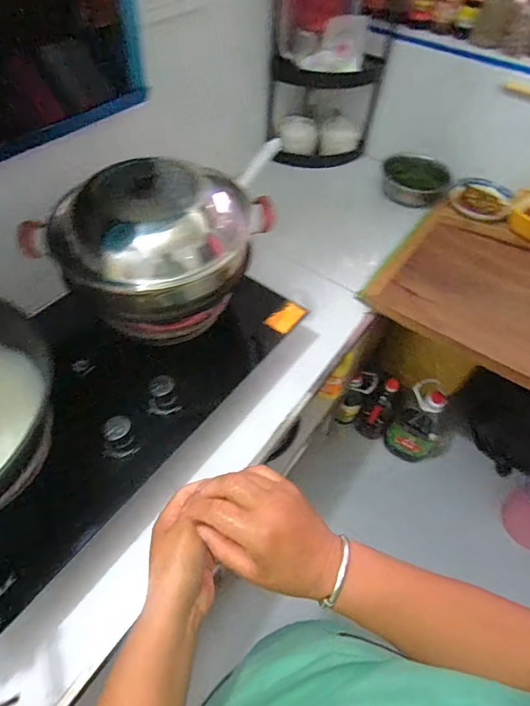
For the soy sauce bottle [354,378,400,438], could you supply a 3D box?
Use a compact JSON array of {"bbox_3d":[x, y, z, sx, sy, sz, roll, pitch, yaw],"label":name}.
[{"bbox_3d":[0.400,0.215,1.439,0.085,0.300,0.104,-38,64,-24],"label":"soy sauce bottle"}]

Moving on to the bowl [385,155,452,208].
[{"bbox_3d":[0.468,-0.537,1.263,0.159,0.086,0.204,-38,64,-24],"label":"bowl"}]

